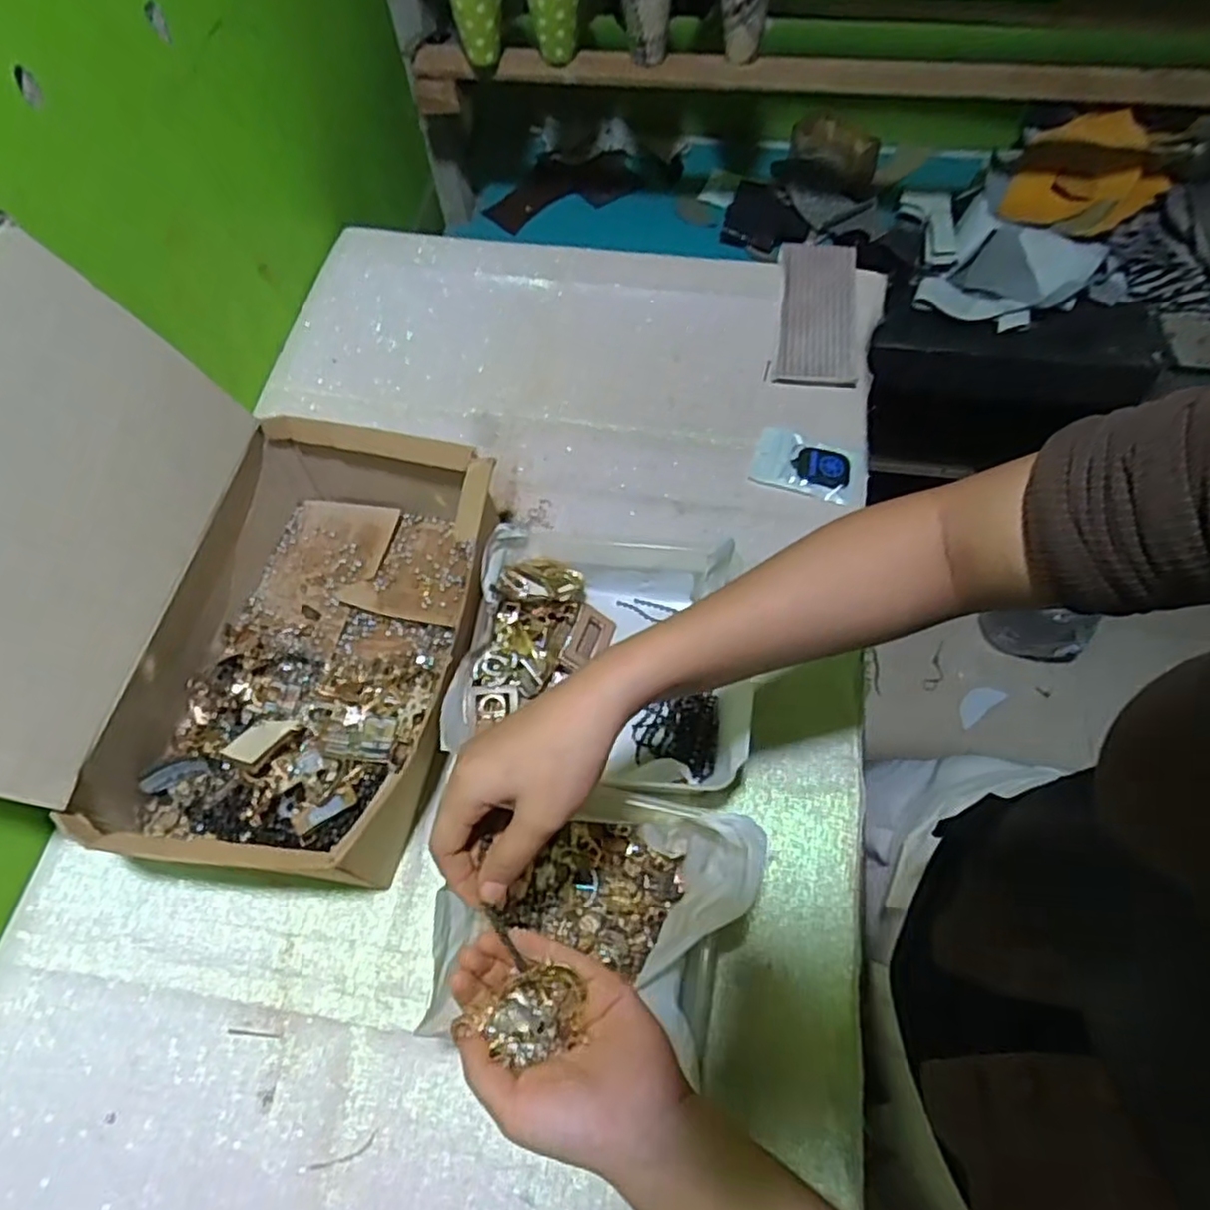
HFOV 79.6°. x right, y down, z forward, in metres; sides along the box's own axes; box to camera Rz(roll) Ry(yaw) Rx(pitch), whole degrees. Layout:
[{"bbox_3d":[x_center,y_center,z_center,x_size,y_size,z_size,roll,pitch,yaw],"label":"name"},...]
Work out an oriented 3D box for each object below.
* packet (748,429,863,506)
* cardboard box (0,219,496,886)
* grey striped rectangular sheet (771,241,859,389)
[{"bbox_3d":[0.193,-0.131,0.685,0.102,0.011,0.060,20,65,11],"label":"packet"},{"bbox_3d":[-0.259,-0.017,0.486,0.296,0.287,0.327,5,64,4],"label":"cardboard box"},{"bbox_3d":[0.222,-0.303,0.753,0.079,0.014,0.172,8,72,2],"label":"grey striped rectangular sheet"}]

